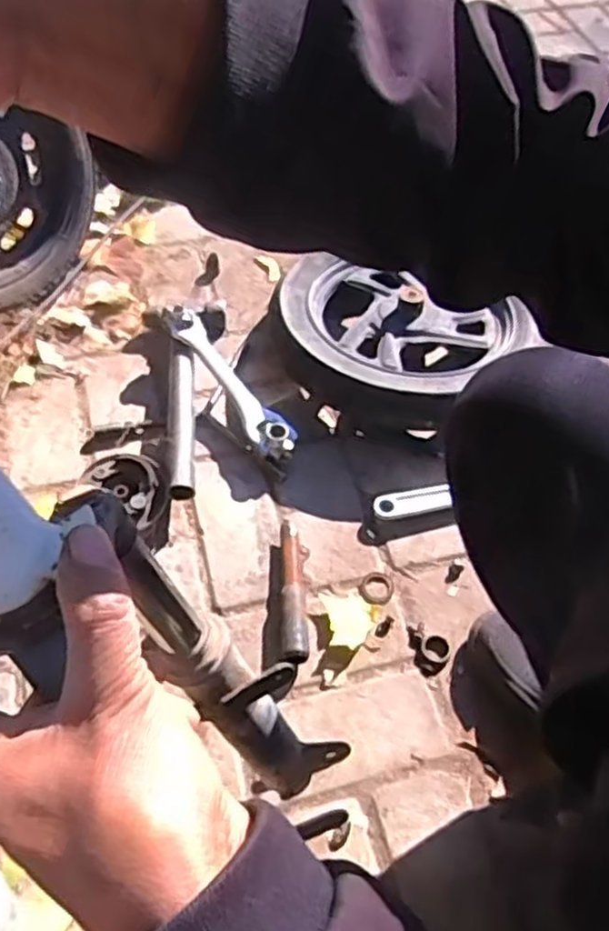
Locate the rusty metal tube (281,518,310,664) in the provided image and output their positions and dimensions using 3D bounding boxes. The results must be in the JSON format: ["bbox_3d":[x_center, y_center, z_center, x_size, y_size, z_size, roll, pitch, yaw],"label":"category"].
[{"bbox_3d":[-0.010,0.127,0.766,0.027,0.030,0.163,1,55,-3],"label":"rusty metal tube"}]

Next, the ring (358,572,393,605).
[{"bbox_3d":[0.078,0.134,0.795,0.036,0.005,0.038,2,55,-2],"label":"ring"}]

